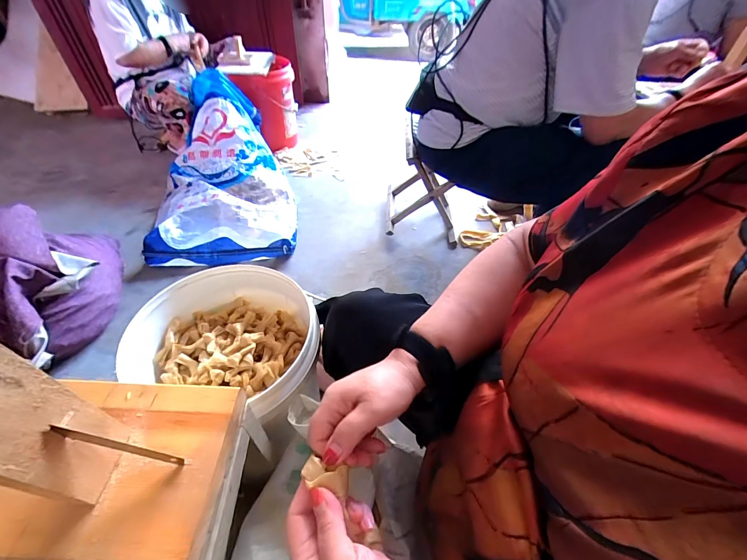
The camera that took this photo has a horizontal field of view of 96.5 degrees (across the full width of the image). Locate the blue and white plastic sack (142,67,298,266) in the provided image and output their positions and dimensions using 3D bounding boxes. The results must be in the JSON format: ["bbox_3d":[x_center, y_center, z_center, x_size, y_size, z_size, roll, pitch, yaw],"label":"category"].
[{"bbox_3d":[-0.553,-0.432,1.232,0.474,0.363,0.730,-6,47,-8],"label":"blue and white plastic sack"}]

